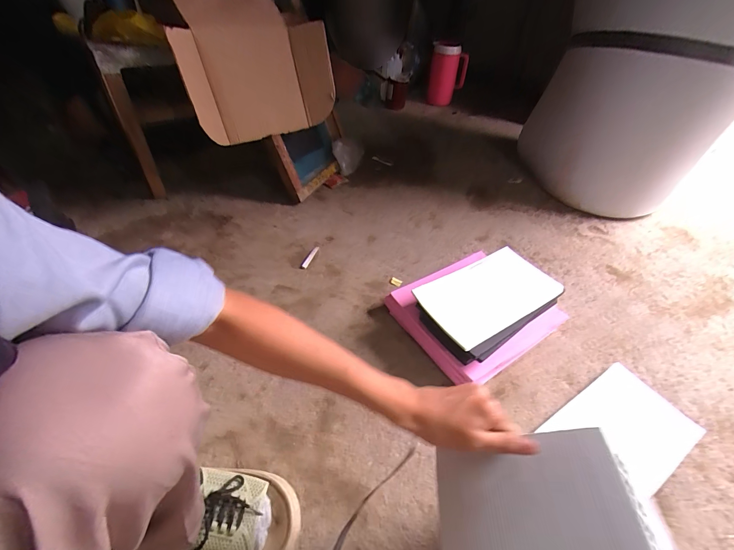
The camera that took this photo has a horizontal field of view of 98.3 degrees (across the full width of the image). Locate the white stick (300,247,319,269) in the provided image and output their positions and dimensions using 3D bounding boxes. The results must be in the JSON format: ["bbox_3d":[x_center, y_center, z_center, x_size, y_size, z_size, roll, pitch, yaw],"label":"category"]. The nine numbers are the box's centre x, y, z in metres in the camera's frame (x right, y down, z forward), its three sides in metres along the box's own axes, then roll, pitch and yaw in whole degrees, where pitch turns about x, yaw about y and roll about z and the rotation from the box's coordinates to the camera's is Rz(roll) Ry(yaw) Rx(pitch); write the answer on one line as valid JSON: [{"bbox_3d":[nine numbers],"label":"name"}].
[{"bbox_3d":[-0.150,-0.047,0.841,0.018,0.018,0.087,16,46,11],"label":"white stick"}]

